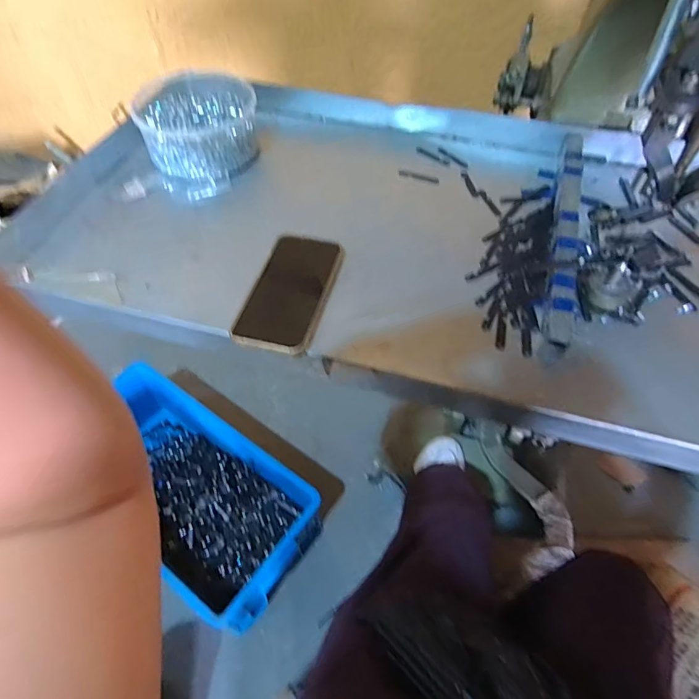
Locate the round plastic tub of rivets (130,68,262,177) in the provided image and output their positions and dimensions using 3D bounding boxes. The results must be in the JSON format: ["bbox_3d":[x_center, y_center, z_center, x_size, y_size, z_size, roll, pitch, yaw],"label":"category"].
[{"bbox_3d":[-0.196,-0.294,0.623,0.142,0.061,0.170,-19,56,-13],"label":"round plastic tub of rivets"}]

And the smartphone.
[{"bbox_3d":[-0.058,-0.057,0.475,0.077,0.014,0.147,10,55,7],"label":"smartphone"}]

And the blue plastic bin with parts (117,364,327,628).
[{"bbox_3d":[-0.386,0.315,1.116,0.622,0.218,0.297,32,60,21],"label":"blue plastic bin with parts"}]

